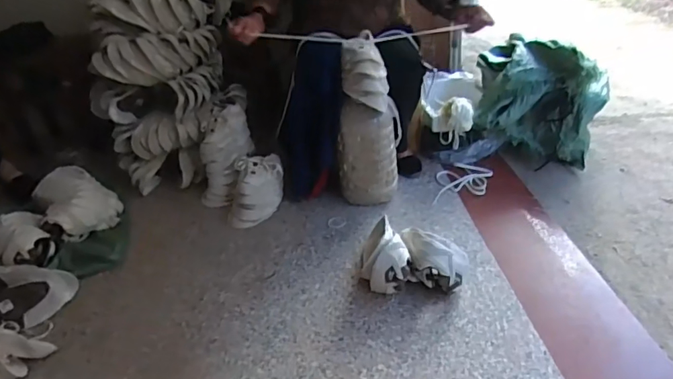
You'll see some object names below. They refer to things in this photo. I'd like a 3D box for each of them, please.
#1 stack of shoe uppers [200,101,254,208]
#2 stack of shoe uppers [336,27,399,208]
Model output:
[{"bbox_3d":[-0.369,-0.119,1.615,0.150,0.361,0.088,4,-9,18],"label":"stack of shoe uppers"},{"bbox_3d":[0.087,-0.181,1.444,0.174,0.447,0.165,-5,31,3],"label":"stack of shoe uppers"}]

